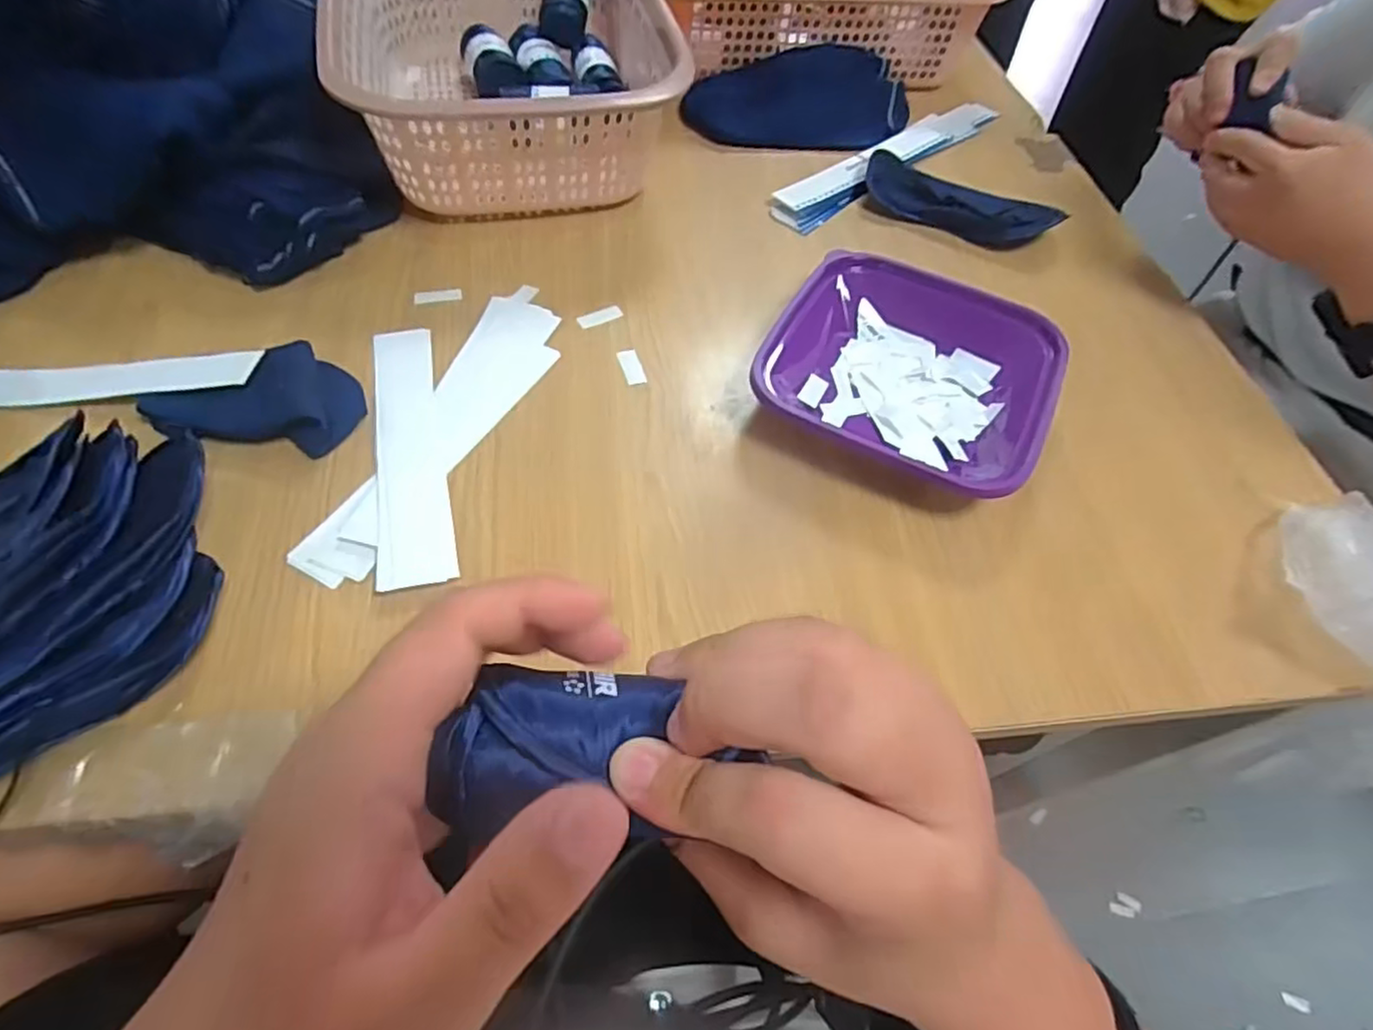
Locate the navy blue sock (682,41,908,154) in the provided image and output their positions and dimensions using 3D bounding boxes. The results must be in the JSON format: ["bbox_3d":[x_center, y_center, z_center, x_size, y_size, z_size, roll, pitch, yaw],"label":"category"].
[{"bbox_3d":[0.109,-0.409,0.667,0.220,0.033,0.124,-5,57,-7],"label":"navy blue sock"}]

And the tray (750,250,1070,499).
[{"bbox_3d":[0.151,-0.098,0.462,0.181,0.042,0.166,25,59,12],"label":"tray"}]

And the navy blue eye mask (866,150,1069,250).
[{"bbox_3d":[0.233,-0.269,0.589,0.162,0.022,0.069,28,59,14],"label":"navy blue eye mask"}]

